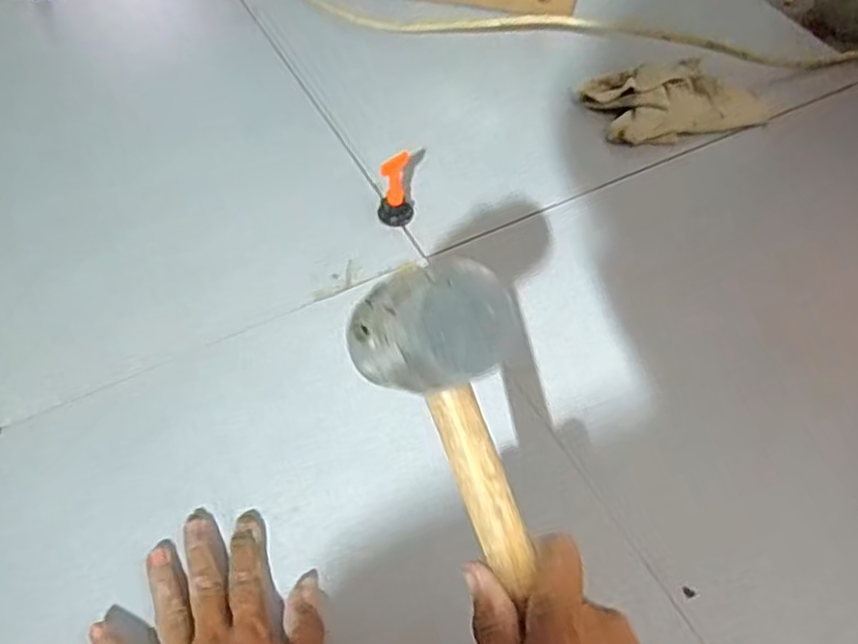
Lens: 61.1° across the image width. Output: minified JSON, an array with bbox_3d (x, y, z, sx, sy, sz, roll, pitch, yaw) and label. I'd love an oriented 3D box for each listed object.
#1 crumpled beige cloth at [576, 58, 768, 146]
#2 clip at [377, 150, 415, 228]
[{"bbox_3d":[0.269,-0.246,0.786,0.194,0.032,0.101,-10,56,-9],"label":"crumpled beige cloth"},{"bbox_3d":[-0.031,-0.119,0.673,0.032,0.072,0.025,3,55,0],"label":"clip"}]

